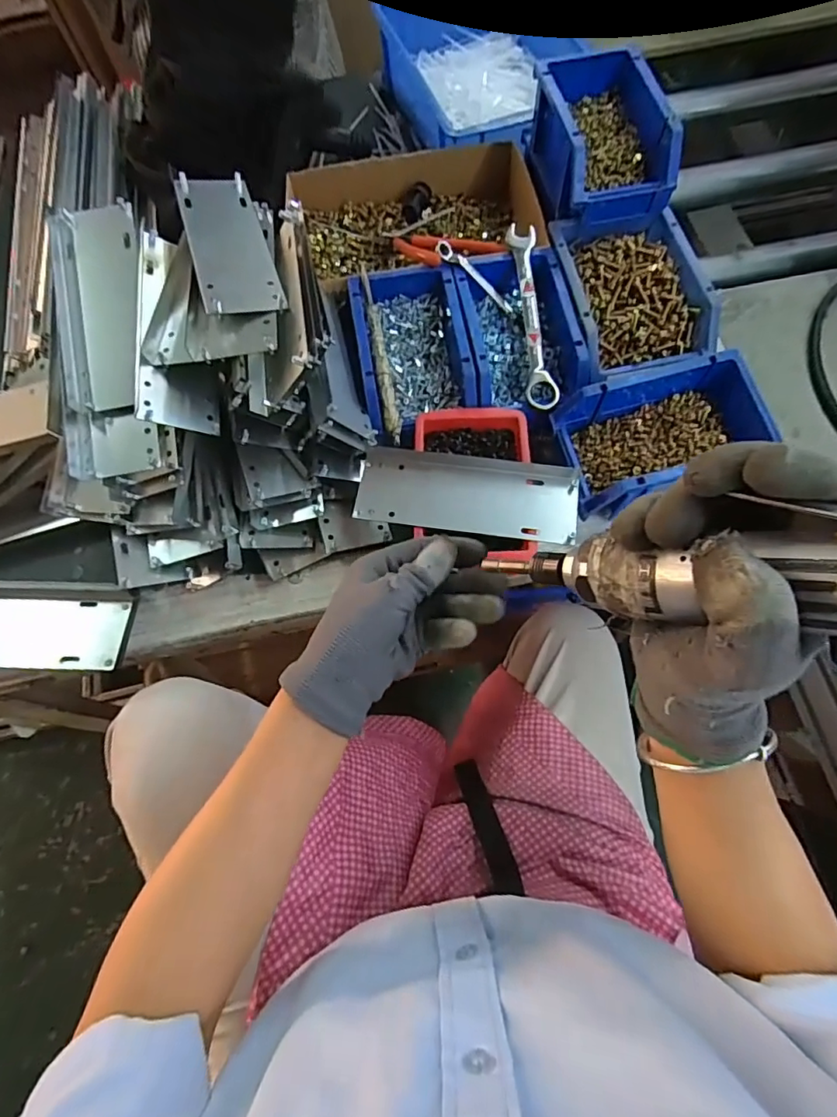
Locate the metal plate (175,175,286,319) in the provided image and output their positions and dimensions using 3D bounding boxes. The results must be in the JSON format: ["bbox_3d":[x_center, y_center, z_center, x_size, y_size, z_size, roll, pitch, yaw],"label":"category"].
[{"bbox_3d":[-0.159,-0.266,0.442,0.063,0.008,0.180,-11,64,-20],"label":"metal plate"}]

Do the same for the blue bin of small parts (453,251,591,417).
[{"bbox_3d":[0.096,-0.209,0.510,0.098,0.059,0.167,-9,70,-1],"label":"blue bin of small parts"}]

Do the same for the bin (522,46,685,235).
[{"bbox_3d":[0.175,-0.419,0.525,0.103,0.072,0.181,-11,70,-2],"label":"bin"}]

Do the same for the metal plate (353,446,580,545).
[{"bbox_3d":[0.041,-0.056,0.443,0.178,0.016,0.073,9,71,6],"label":"metal plate"}]

